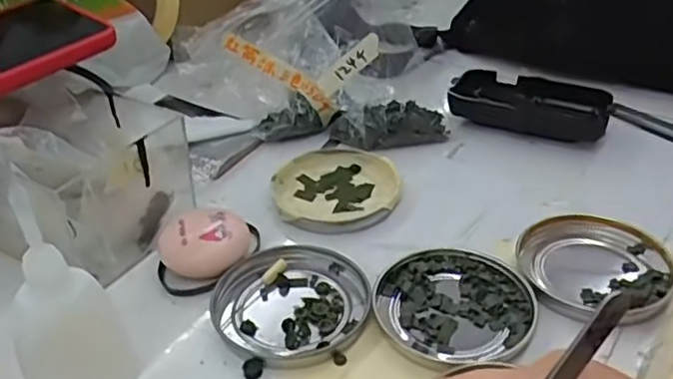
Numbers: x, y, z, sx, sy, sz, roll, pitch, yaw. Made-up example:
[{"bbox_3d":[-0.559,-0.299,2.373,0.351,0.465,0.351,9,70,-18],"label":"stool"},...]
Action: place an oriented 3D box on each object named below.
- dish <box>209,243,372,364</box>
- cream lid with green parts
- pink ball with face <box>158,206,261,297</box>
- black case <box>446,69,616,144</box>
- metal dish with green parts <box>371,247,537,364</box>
[{"bbox_3d":[-0.023,0.057,0.344,0.077,0.008,0.075,-1,36,1],"label":"dish"},{"bbox_3d":[0.000,0.000,0.423,0.076,0.011,0.080,-1,36,1],"label":"cream lid with green parts"},{"bbox_3d":[-0.069,0.032,0.366,0.055,0.024,0.044,-10,37,-11],"label":"pink ball with face"},{"bbox_3d":[0.139,-0.061,0.488,0.109,0.023,0.047,11,38,17],"label":"black case"},{"bbox_3d":[0.059,0.057,0.340,0.078,0.007,0.070,6,37,10],"label":"metal dish with green parts"}]

